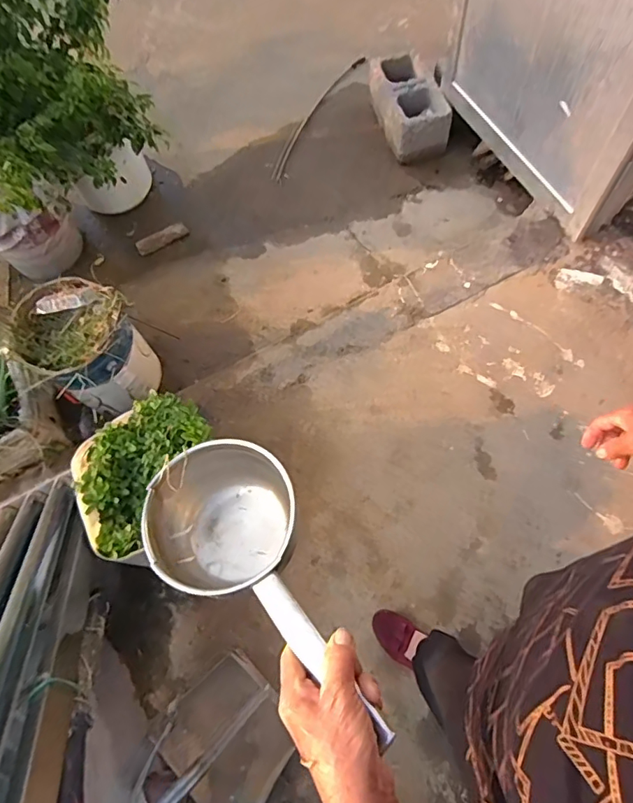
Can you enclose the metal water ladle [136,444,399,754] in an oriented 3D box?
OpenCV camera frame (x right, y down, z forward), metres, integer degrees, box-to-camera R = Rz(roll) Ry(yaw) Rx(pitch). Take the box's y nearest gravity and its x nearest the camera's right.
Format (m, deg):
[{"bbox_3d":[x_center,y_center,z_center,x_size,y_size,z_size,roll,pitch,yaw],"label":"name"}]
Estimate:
[{"bbox_3d":[-0.051,0.171,0.481,0.150,0.101,0.322,-40,45,-11],"label":"metal water ladle"}]

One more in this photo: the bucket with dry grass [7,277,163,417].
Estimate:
[{"bbox_3d":[-0.652,-0.151,1.428,0.291,0.303,0.265,-2,68,5],"label":"bucket with dry grass"}]

